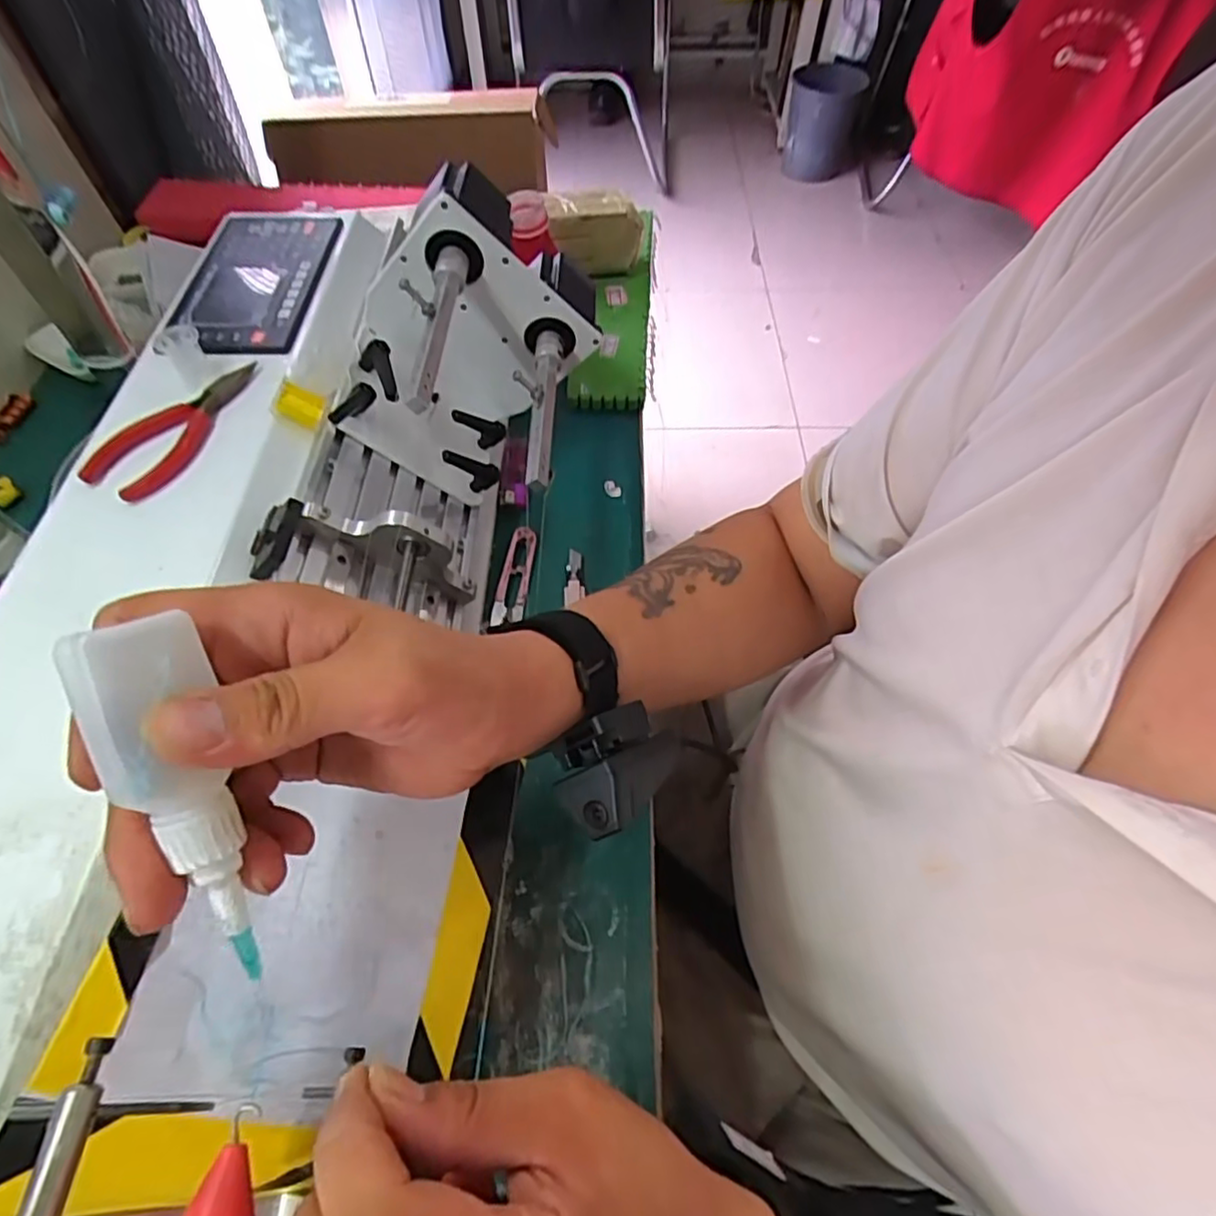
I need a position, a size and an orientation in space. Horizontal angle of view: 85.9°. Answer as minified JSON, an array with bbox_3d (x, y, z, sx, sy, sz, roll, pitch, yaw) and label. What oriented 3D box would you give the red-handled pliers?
[{"bbox_3d":[-0.270,-0.117,0.412,0.040,0.019,0.122,21,60,13],"label":"red-handled pliers"}]

